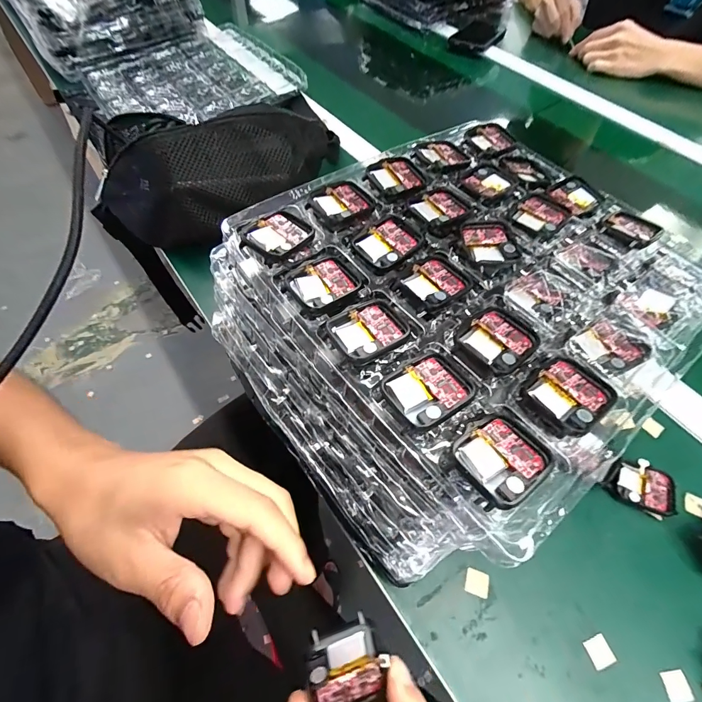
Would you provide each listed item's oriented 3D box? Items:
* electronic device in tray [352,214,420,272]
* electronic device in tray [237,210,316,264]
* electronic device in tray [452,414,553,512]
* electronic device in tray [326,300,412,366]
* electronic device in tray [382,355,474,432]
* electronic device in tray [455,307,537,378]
[{"bbox_3d":[0.026,-0.075,0.250,0.044,0.006,0.037,-35,66,-21],"label":"electronic device in tray"},{"bbox_3d":[-0.050,-0.080,0.245,0.037,0.006,0.045,39,65,19],"label":"electronic device in tray"},{"bbox_3d":[0.073,0.050,0.172,0.042,0.010,0.038,-23,62,-15],"label":"electronic device in tray"},{"bbox_3d":[0.011,-0.014,0.213,0.044,0.008,0.038,-28,64,-18],"label":"electronic device in tray"},{"bbox_3d":[0.042,0.020,0.193,0.041,0.007,0.035,-29,64,-18],"label":"electronic device in tray"},{"bbox_3d":[0.084,-0.006,0.209,0.046,0.006,0.037,-34,66,-21],"label":"electronic device in tray"}]

